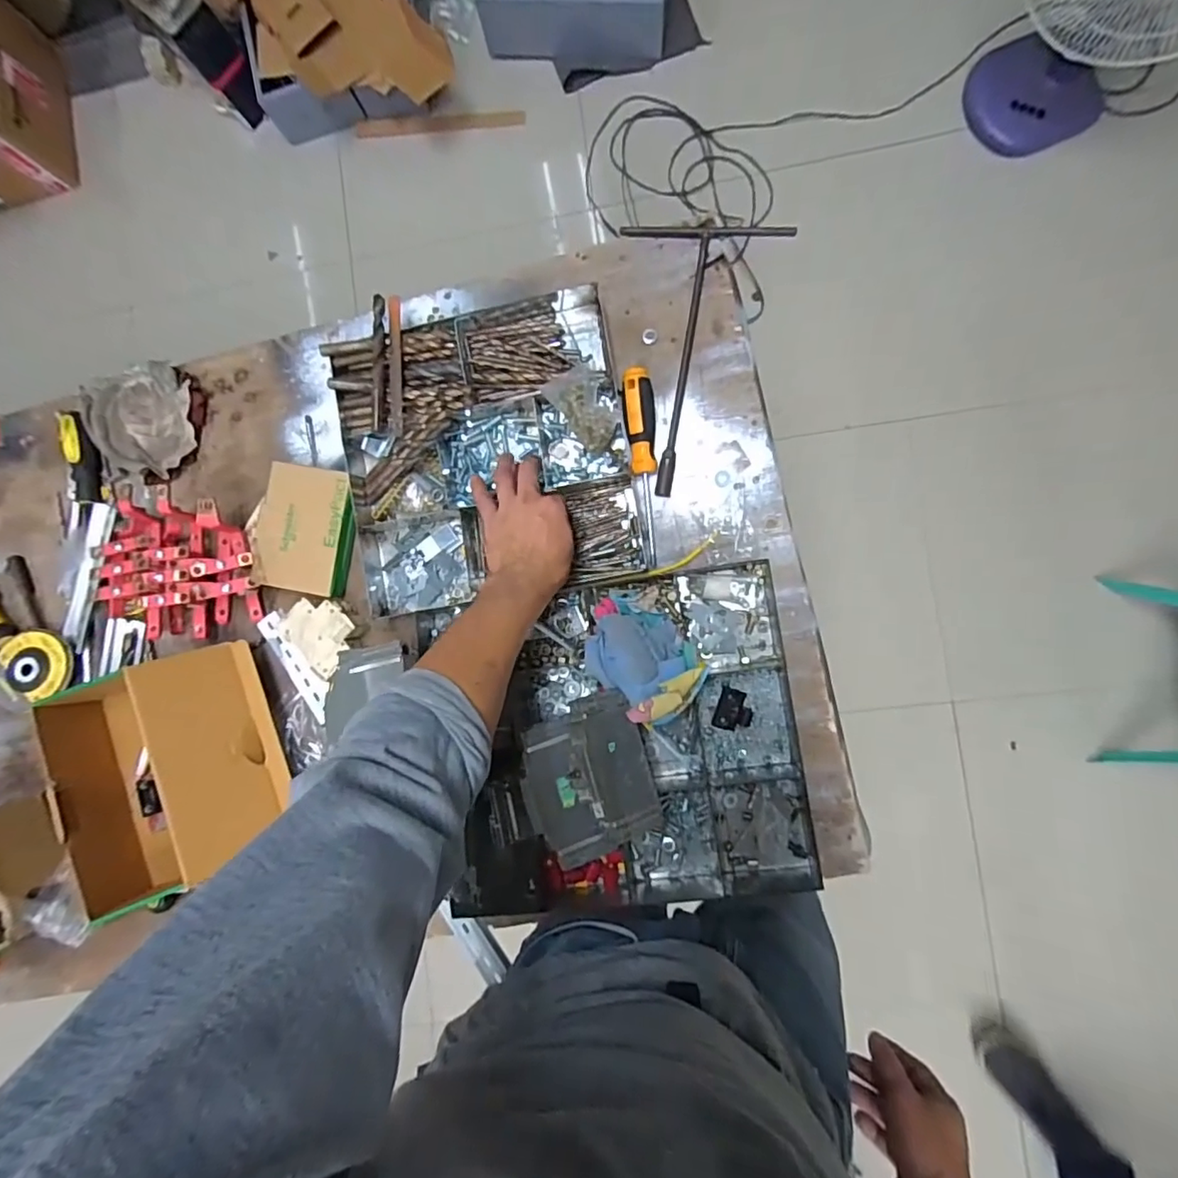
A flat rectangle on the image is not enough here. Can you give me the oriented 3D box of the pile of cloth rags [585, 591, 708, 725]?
[{"bbox_3d":[0.049,0.063,0.544,0.125,0.069,0.092,42,94,6],"label":"pile of cloth rags"}]

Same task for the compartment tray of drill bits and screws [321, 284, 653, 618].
[{"bbox_3d":[-0.114,-0.145,0.601,0.307,0.052,0.305,-12,87,7],"label":"compartment tray of drill bits and screws"}]

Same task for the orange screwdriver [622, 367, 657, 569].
[{"bbox_3d":[0.057,-0.127,0.588,0.032,0.037,0.200,-4,88,7],"label":"orange screwdriver"}]

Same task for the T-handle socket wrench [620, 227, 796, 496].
[{"bbox_3d":[0.105,-0.239,0.593,0.164,0.013,0.285,5,89,7],"label":"T-handle socket wrench"}]

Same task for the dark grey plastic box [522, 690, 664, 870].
[{"bbox_3d":[-0.001,0.174,0.513,0.115,0.042,0.134,-17,87,6],"label":"dark grey plastic box"}]

